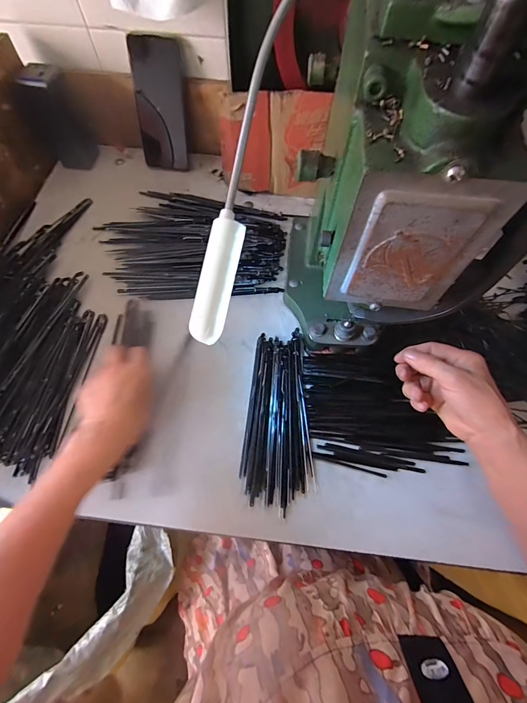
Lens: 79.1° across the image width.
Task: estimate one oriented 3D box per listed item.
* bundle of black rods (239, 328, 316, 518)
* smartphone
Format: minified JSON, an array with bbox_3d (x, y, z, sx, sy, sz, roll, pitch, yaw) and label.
[{"bbox_3d":[0.018,0.071,0.372,0.076,0.010,0.195,3,66,1],"label":"bundle of black rods"},{"bbox_3d":[-0.161,-0.380,0.502,0.073,0.166,0.009,-1,46,-6],"label":"smartphone"}]

